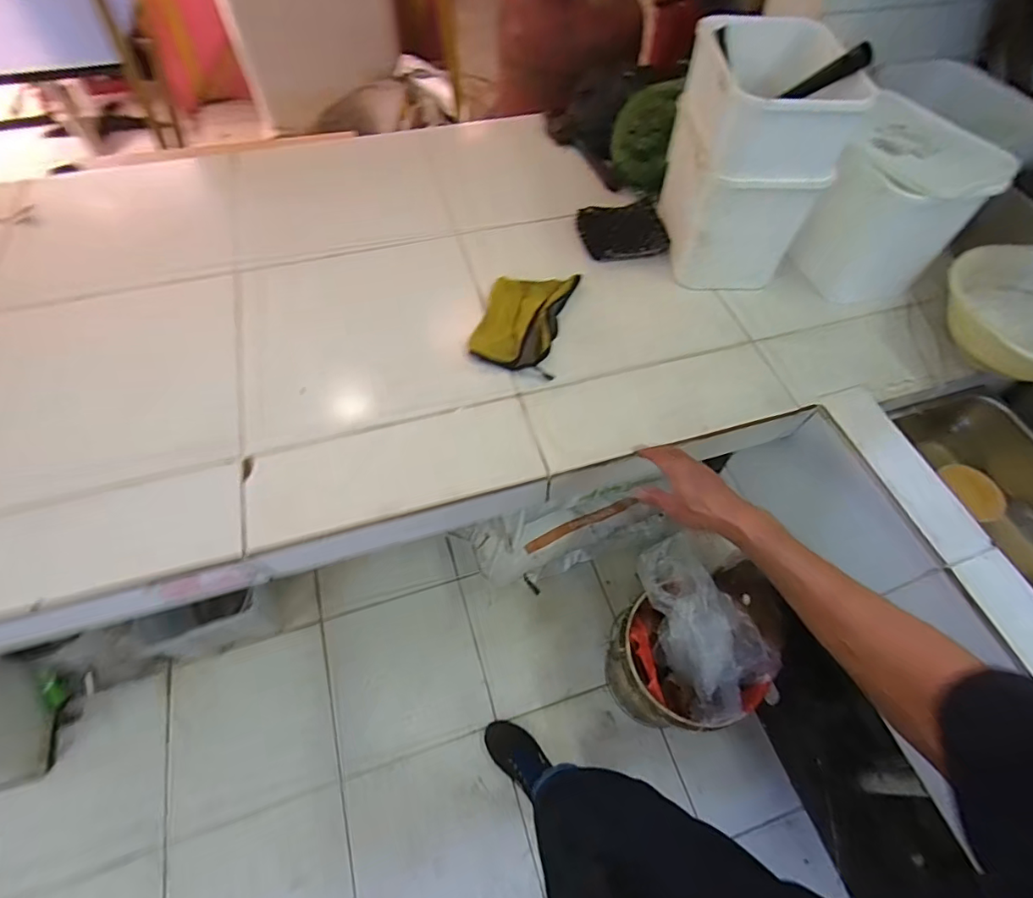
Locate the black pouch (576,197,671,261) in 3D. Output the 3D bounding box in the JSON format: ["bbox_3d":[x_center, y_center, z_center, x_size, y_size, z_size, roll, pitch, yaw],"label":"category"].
[{"bbox_3d":[0.203,-0.411,0.969,0.161,0.029,0.139,-4,58,-4],"label":"black pouch"}]

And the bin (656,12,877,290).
[{"bbox_3d":[0.377,-0.471,0.853,0.205,0.307,0.263,0,59,-1],"label":"bin"}]

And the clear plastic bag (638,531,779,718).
[{"bbox_3d":[0.397,0.364,1.086,0.196,0.160,0.357,-25,82,-15],"label":"clear plastic bag"}]

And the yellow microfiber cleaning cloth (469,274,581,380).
[{"bbox_3d":[0.013,-0.217,0.855,0.139,0.028,0.208,10,58,5],"label":"yellow microfiber cleaning cloth"}]

